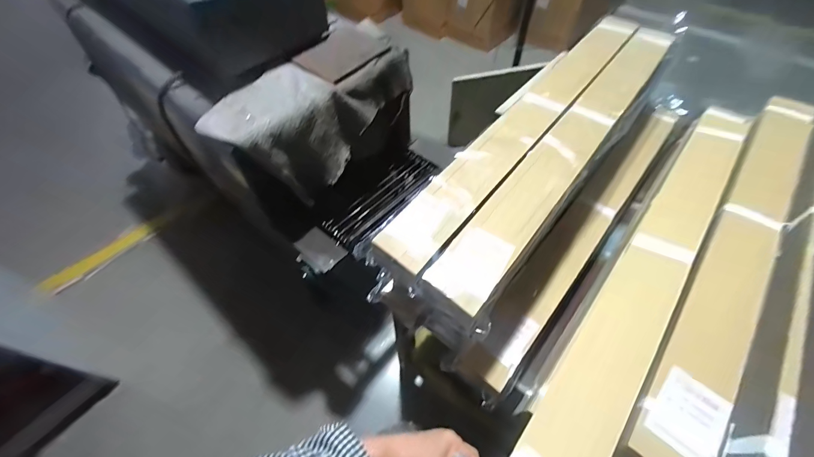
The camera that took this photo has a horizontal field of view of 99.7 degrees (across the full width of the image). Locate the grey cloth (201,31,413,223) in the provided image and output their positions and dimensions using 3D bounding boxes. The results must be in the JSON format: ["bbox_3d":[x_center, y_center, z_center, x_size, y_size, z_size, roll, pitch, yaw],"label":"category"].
[{"bbox_3d":[-0.219,-0.271,0.949,0.244,0.298,0.521,32,61,22],"label":"grey cloth"}]

